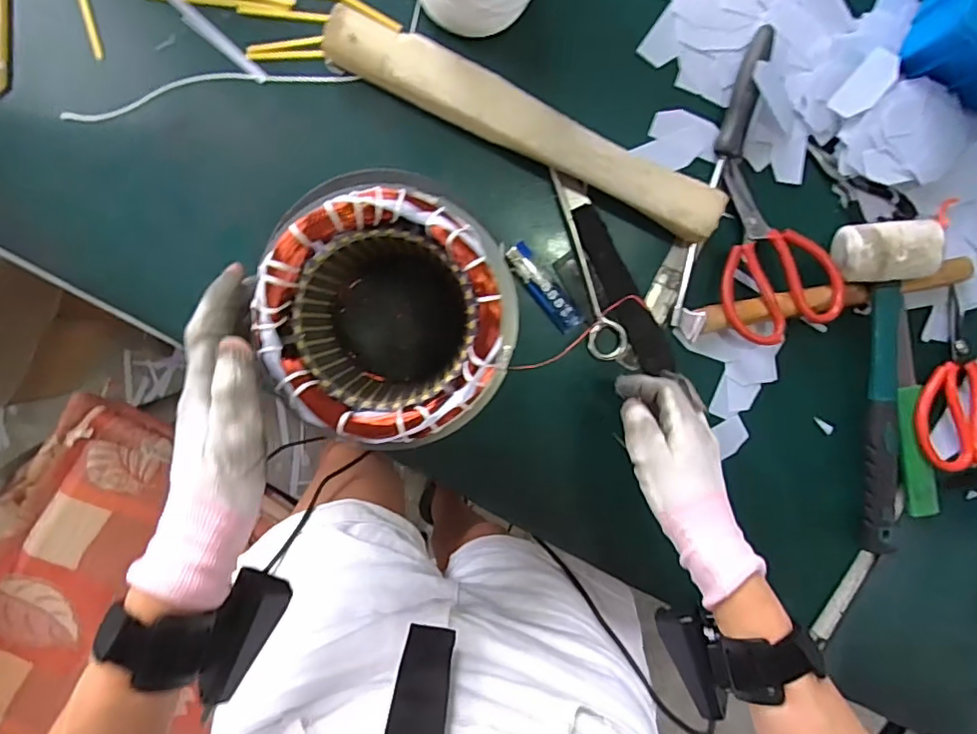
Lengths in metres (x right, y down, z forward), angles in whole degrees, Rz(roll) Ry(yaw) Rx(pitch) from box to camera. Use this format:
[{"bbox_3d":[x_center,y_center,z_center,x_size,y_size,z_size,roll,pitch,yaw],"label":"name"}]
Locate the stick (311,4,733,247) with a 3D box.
[{"bbox_3d":[0.031,-0.187,0.454,0.334,0.037,0.044,24,94,-5],"label":"stick"}]

